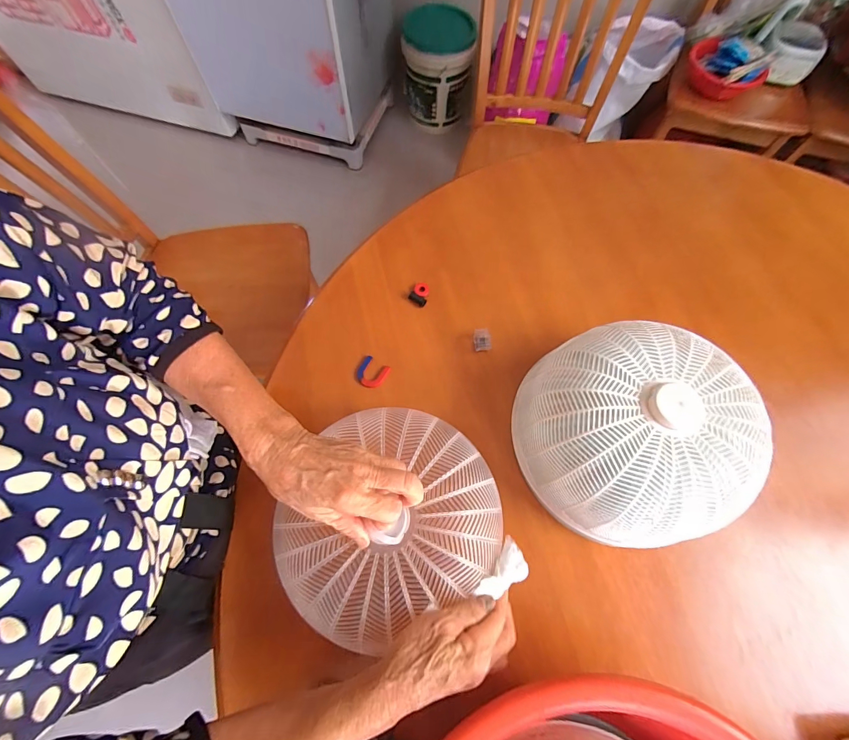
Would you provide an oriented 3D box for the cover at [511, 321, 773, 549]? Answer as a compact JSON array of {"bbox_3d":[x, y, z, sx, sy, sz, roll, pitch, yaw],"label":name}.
[{"bbox_3d":[0.212,0.069,0.406,0.204,0.141,0.228,-16,70,-7],"label":"cover"}]

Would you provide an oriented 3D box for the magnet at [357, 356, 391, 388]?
[{"bbox_3d":[-0.071,0.003,0.498,0.038,0.007,0.039,29,71,10],"label":"magnet"}]

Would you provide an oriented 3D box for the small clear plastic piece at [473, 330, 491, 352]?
[{"bbox_3d":[0.079,-0.040,0.510,0.020,0.025,0.025,-5,69,-3],"label":"small clear plastic piece"}]

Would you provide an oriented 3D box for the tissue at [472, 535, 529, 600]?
[{"bbox_3d":[0.075,0.188,0.345,0.031,0.018,0.056,38,73,13],"label":"tissue"}]

